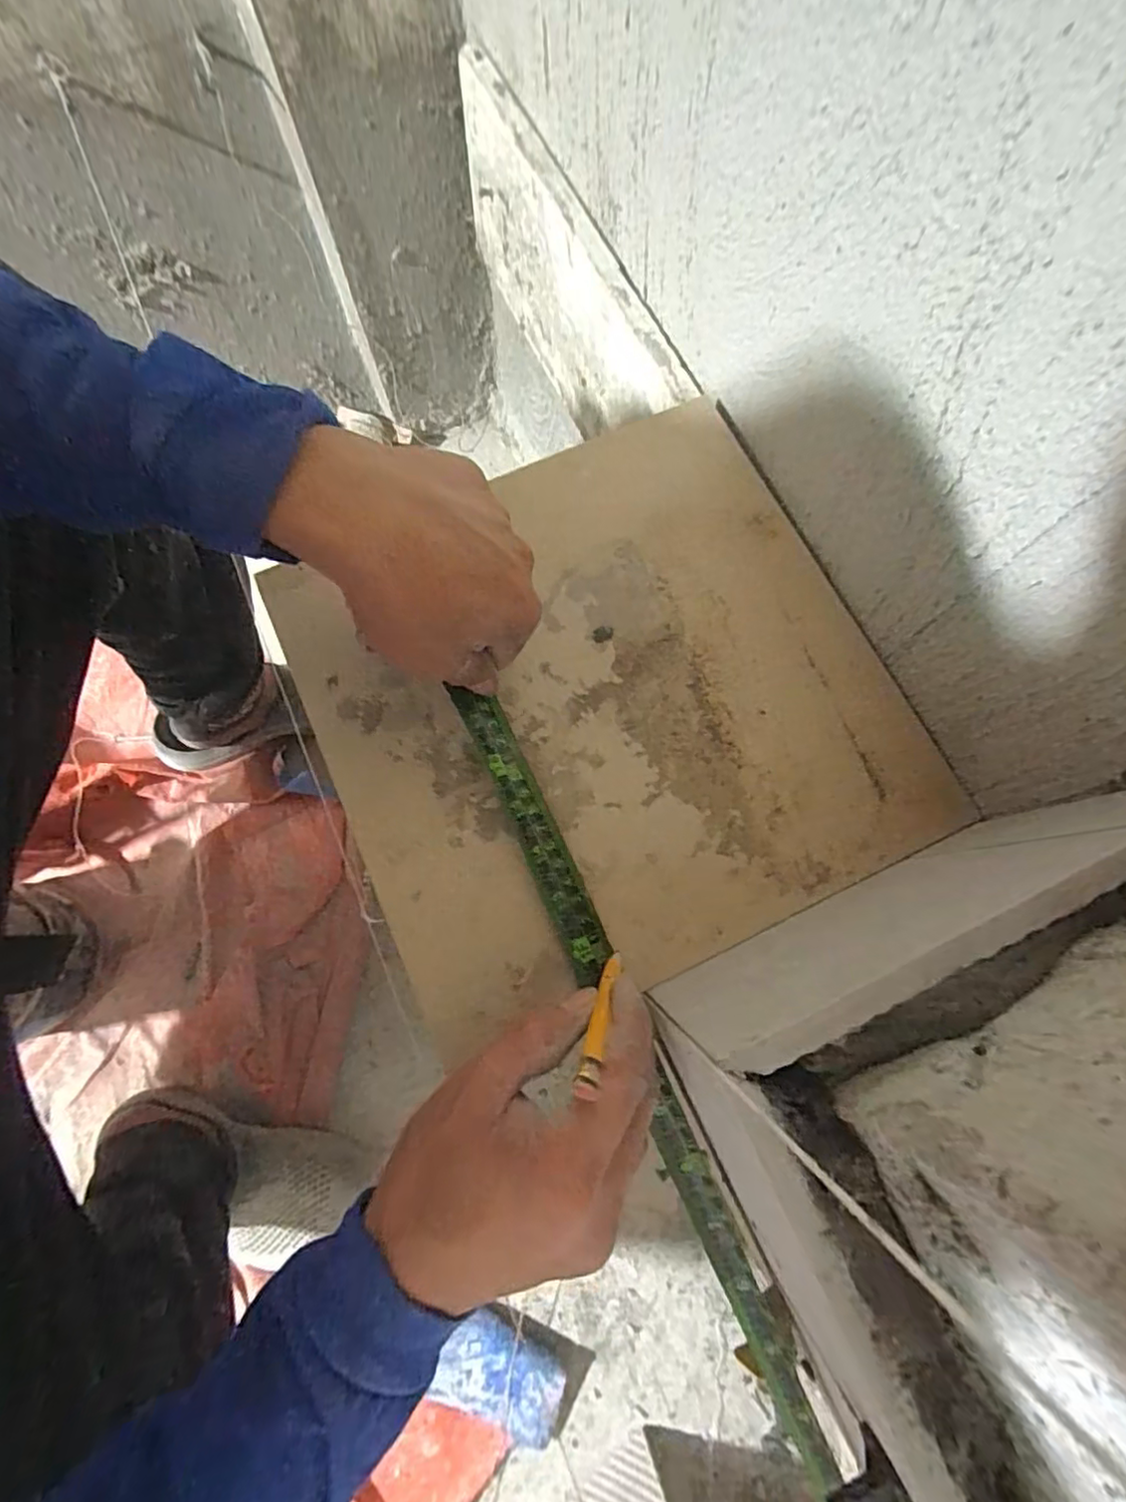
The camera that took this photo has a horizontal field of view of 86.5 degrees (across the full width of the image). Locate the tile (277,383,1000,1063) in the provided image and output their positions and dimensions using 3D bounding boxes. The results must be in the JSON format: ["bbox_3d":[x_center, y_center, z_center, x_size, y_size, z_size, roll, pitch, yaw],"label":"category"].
[{"bbox_3d":[0.019,-0.030,0.326,0.293,0.011,0.287,-25,76,-5],"label":"tile"}]

